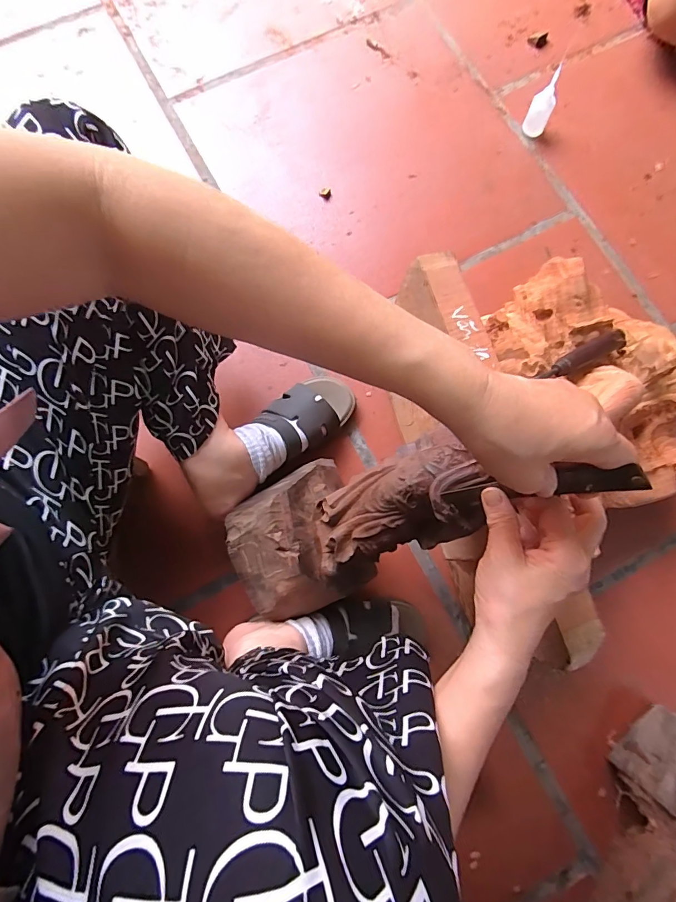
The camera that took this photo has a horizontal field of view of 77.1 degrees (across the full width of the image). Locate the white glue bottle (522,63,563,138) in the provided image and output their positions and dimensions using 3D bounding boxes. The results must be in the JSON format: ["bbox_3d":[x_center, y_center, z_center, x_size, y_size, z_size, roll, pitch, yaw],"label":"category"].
[{"bbox_3d":[0.342,-0.577,0.708,0.037,0.089,0.033,27,80,5],"label":"white glue bottle"}]

